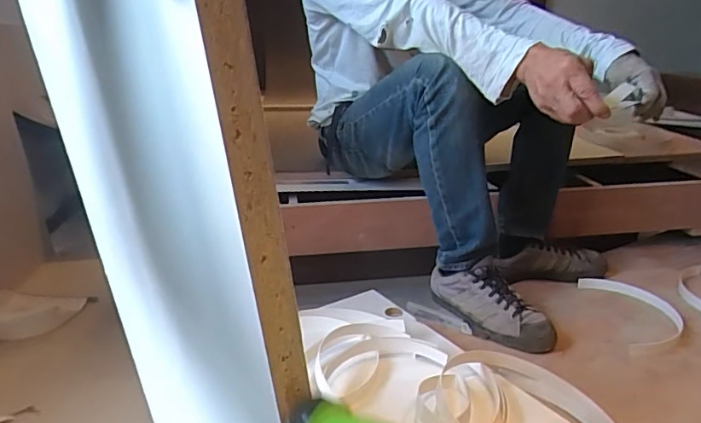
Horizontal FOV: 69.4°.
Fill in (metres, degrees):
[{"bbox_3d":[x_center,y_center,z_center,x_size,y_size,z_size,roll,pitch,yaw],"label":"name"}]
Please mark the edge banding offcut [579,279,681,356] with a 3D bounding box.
[{"bbox_3d":[0.538,0.189,0.942,0.145,0.018,0.246,0,21,3],"label":"edge banding offcut"}]

